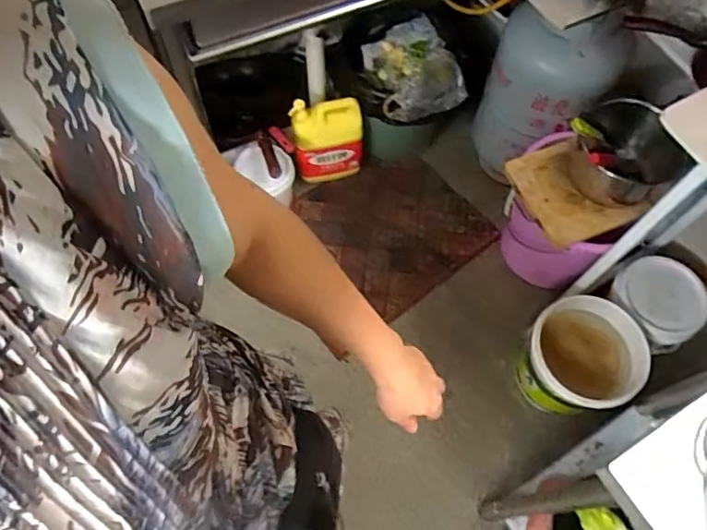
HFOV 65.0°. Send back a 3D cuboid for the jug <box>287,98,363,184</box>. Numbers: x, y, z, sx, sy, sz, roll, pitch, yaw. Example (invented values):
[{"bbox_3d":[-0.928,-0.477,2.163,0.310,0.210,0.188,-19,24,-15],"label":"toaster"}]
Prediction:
[{"bbox_3d":[-0.074,-0.364,1.645,0.203,0.254,0.128,-20,66,-12],"label":"jug"}]

